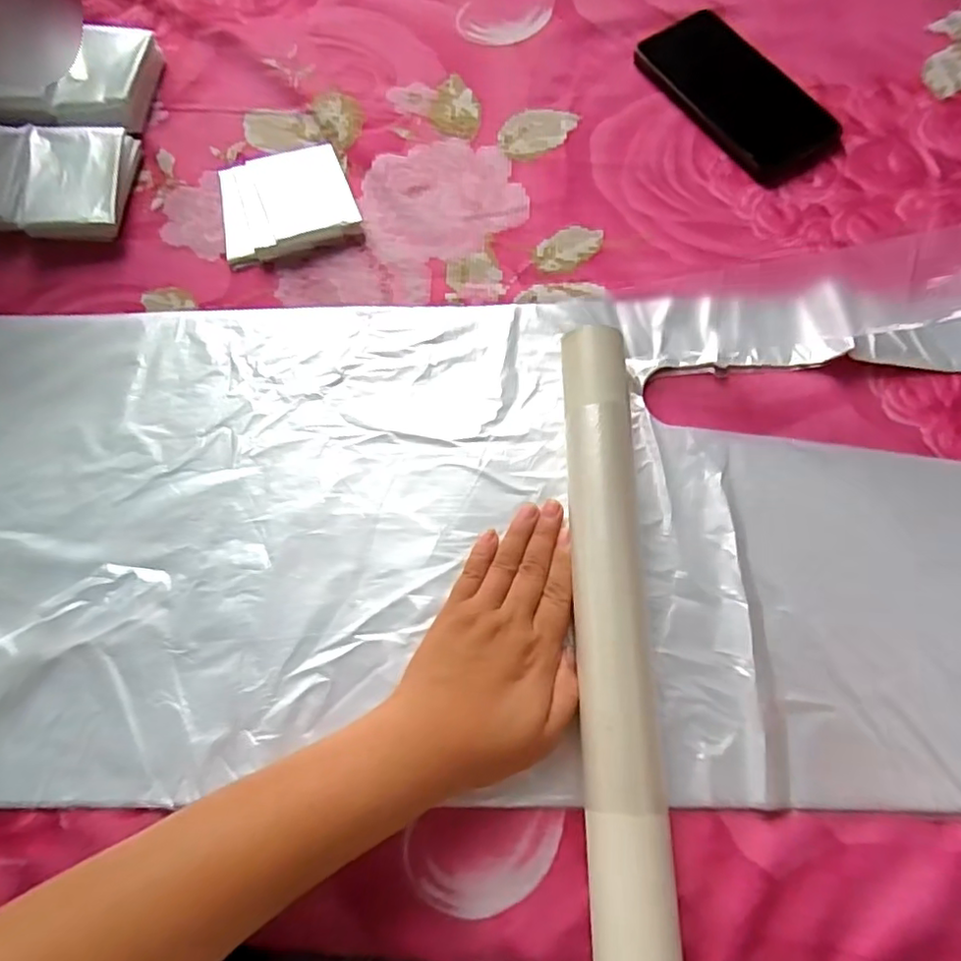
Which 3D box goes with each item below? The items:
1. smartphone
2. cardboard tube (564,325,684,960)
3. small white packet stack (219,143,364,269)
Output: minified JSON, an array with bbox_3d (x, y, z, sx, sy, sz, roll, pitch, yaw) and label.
[{"bbox_3d":[0.196,-0.298,0.469,0.070,0.015,0.162,-33,73,-9],"label":"smartphone"},{"bbox_3d":[0.074,0.082,0.324,0.042,0.034,0.355,0,70,2],"label":"cardboard tube"},{"bbox_3d":[-0.145,-0.205,0.450,0.097,0.014,0.082,-21,72,-5],"label":"small white packet stack"}]

